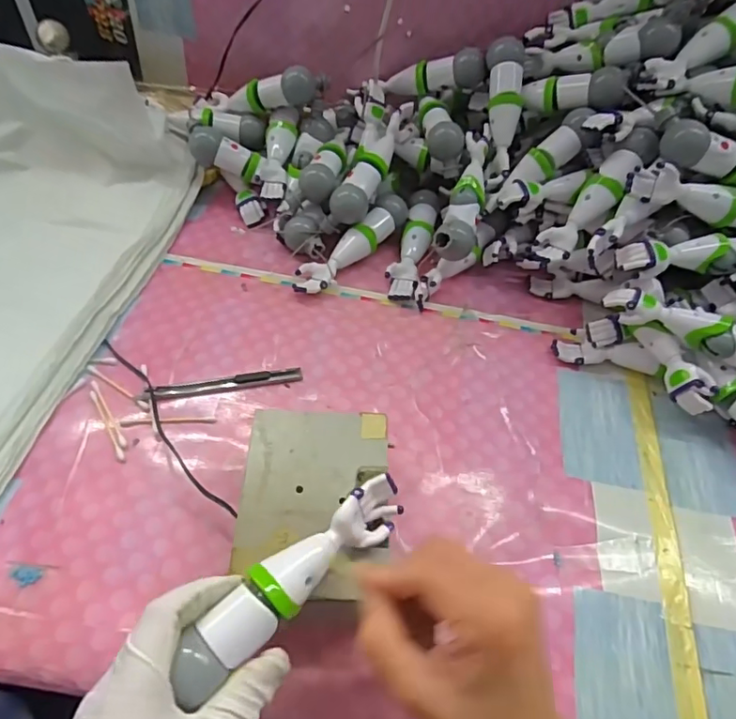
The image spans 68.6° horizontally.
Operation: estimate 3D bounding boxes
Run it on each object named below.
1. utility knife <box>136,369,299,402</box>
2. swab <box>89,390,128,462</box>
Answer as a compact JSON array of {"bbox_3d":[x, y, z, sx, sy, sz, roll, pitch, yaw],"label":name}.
[{"bbox_3d":[-0.118,0.019,0.437,0.127,0.008,0.011,-9,55,-11],"label":"utility knife"},{"bbox_3d":[-0.198,0.048,0.408,0.006,0.004,0.071,-25,57,-22],"label":"swab"}]

